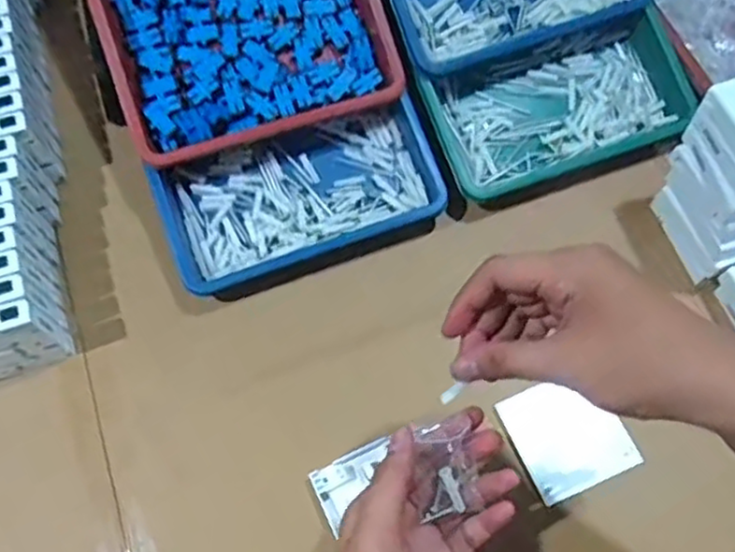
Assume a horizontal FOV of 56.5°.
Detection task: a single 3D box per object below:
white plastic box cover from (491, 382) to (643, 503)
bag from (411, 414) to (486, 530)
[{"bbox_3d":[0.157,0.123,0.535,0.080,0.009,0.085,-23,69,-9],"label":"white plastic box cover"},{"bbox_3d":[0.046,0.117,0.405,0.030,0.016,0.060,-3,93,-8],"label":"bag"}]

